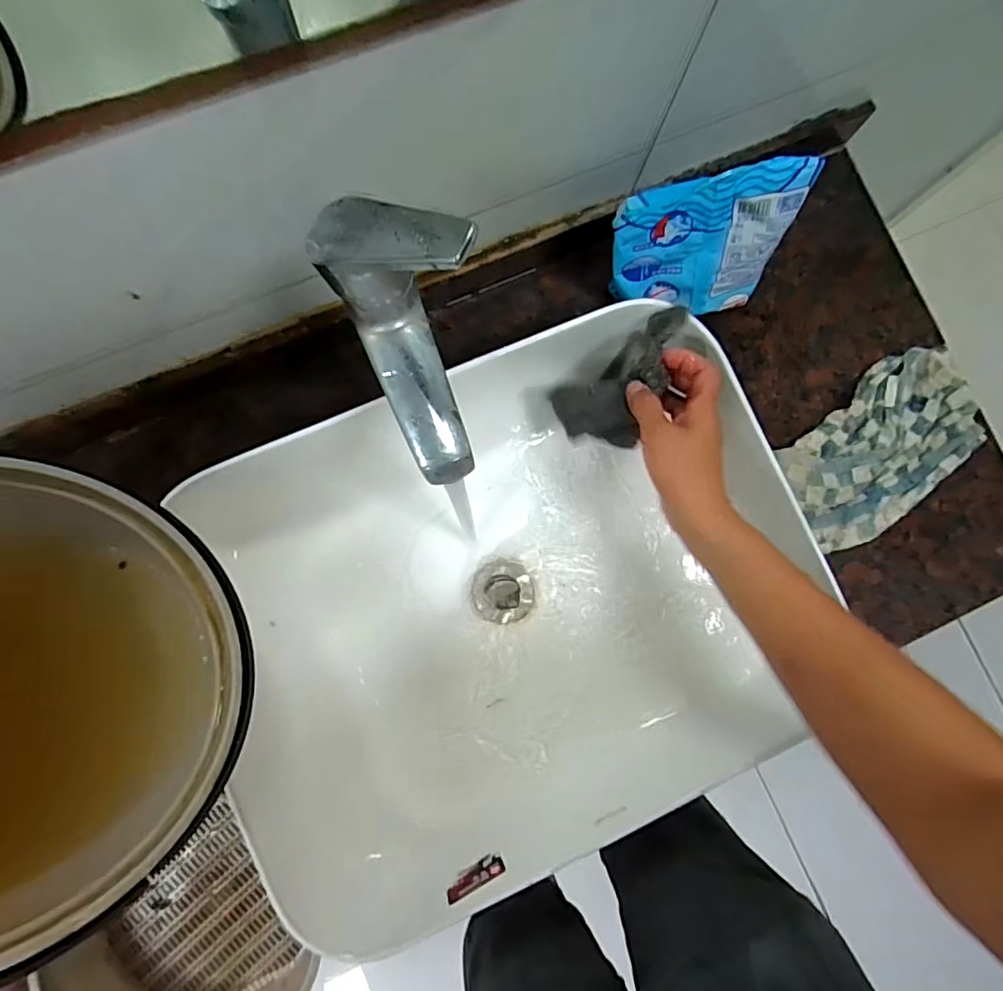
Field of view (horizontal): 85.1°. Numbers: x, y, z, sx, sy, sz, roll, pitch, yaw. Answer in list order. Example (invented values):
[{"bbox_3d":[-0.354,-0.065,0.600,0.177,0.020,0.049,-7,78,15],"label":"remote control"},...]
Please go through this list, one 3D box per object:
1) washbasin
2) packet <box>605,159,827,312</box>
[{"bbox_3d":[0.004,0.088,0.484,0.487,0.110,0.412,-24,85,-7],"label":"washbasin"},{"bbox_3d":[0.178,-0.222,0.506,0.157,0.175,0.049,-6,83,-6],"label":"packet"}]

